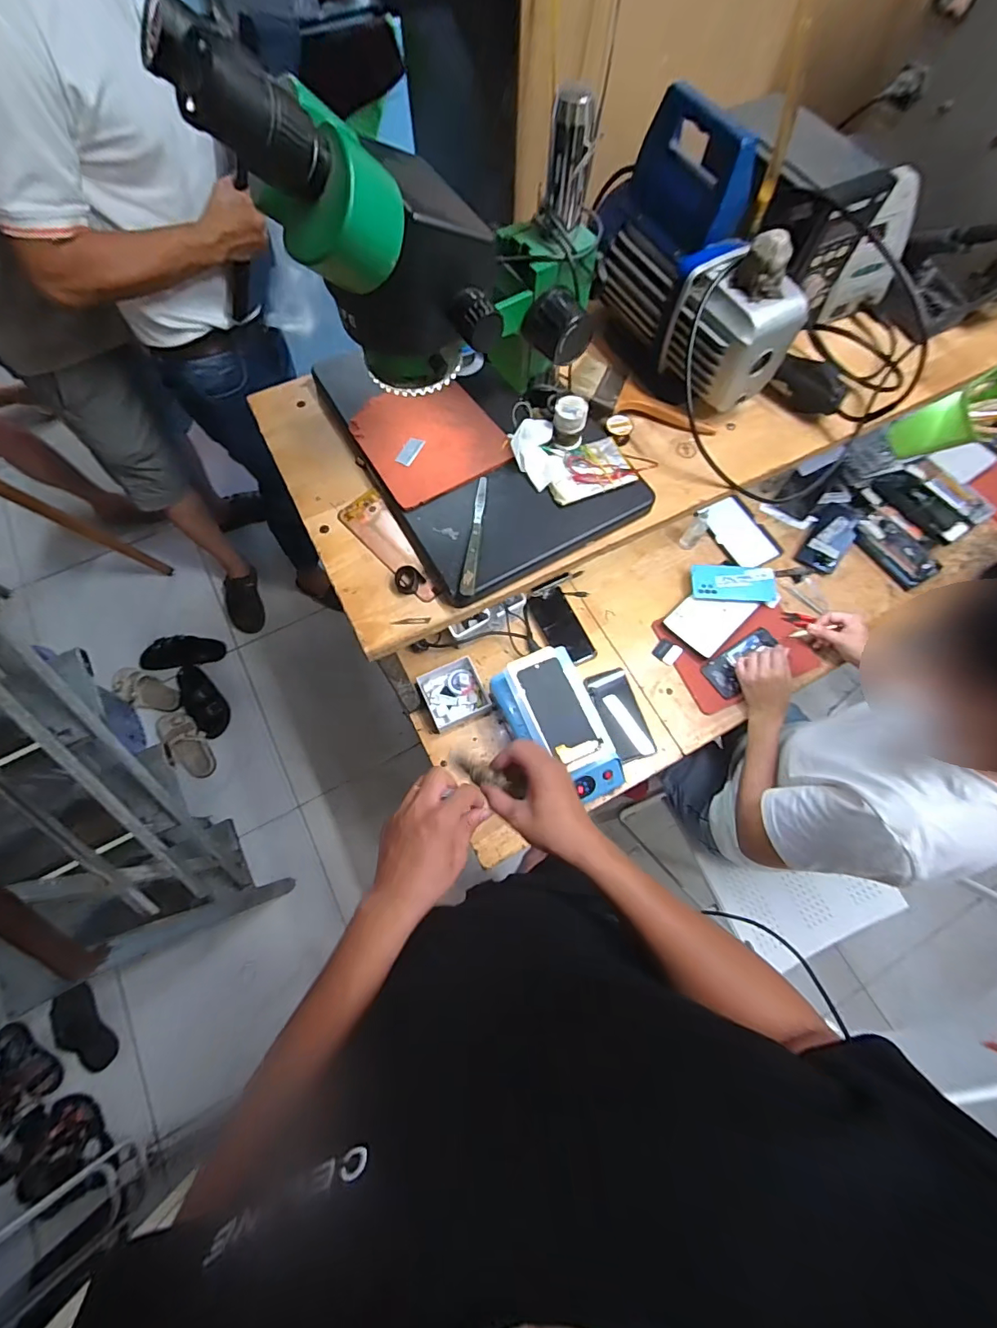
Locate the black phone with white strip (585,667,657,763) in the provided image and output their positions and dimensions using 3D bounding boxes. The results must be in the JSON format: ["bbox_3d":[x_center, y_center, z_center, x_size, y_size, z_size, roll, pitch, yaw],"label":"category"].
[{"bbox_3d":[0.223,0.093,0.888,0.074,0.015,0.167,-19,72,4],"label":"black phone with white strip"}]

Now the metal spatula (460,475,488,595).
[{"bbox_3d":[-0.024,-0.137,0.512,0.014,0.010,0.145,6,70,2],"label":"metal spatula"}]

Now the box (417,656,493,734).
[{"bbox_3d":[-0.078,0.054,0.879,0.109,0.029,0.107,-22,72,-8],"label":"box"}]

